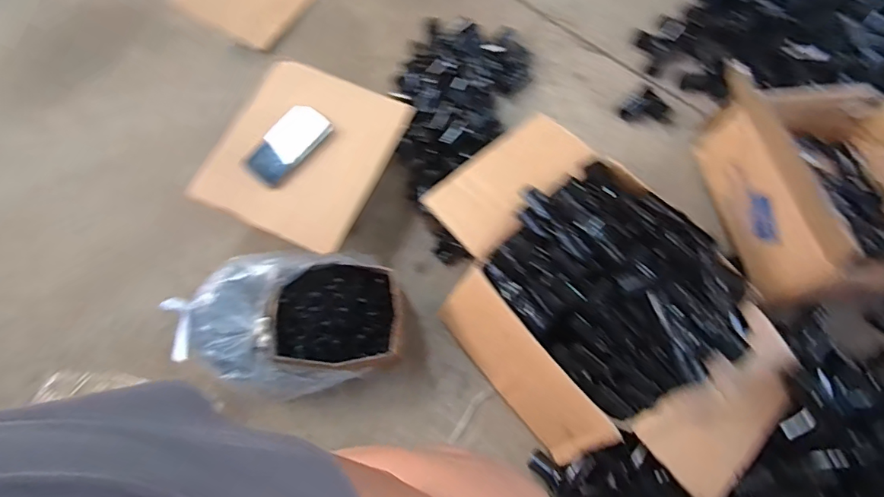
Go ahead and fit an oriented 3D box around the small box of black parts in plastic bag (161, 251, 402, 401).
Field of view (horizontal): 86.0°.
[{"bbox_3d":[-0.226,0.121,0.746,0.325,0.120,0.212,-3,71,-1],"label":"small box of black parts in plastic bag"}]

